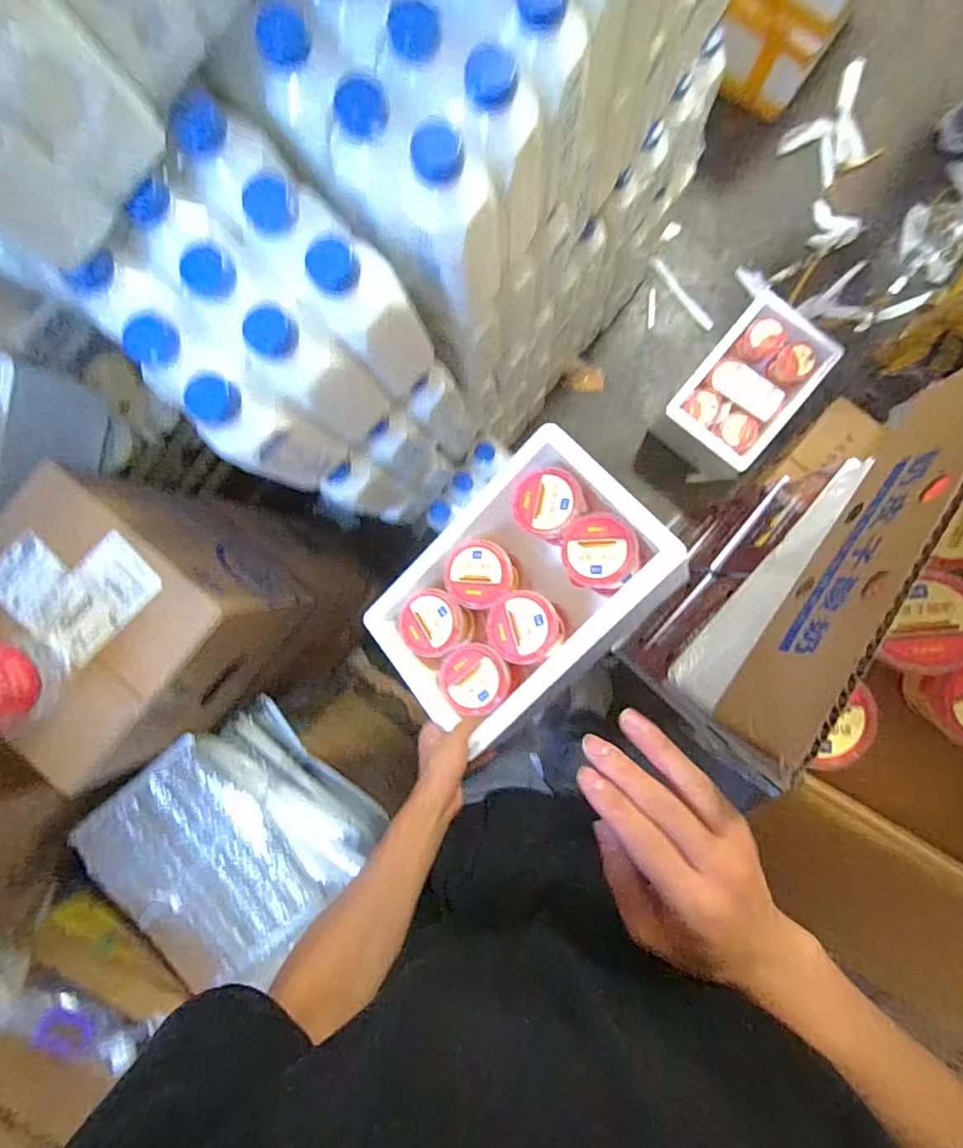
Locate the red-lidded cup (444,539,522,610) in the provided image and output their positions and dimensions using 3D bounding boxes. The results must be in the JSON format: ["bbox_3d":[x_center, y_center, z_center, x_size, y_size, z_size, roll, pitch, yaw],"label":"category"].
[{"bbox_3d":[-0.002,-0.001,0.671,0.088,0.059,0.084,-34,88,5],"label":"red-lidded cup"}]

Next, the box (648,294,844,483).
[{"bbox_3d":[0.615,-0.426,1.237,0.229,0.179,0.348,39,94,4],"label":"box"}]

